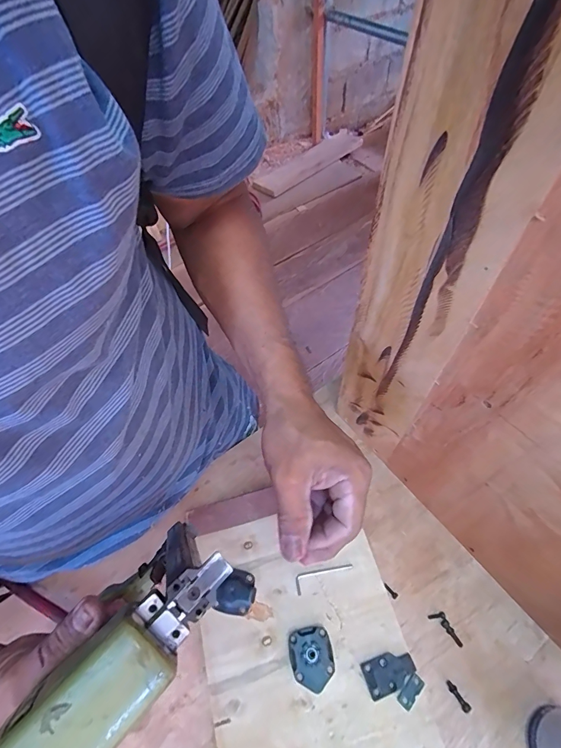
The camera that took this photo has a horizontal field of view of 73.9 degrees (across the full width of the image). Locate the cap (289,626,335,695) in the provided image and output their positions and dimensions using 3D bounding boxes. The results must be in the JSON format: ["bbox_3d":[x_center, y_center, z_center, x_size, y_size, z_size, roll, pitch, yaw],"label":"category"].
[{"bbox_3d":[0.033,0.294,0.385,0.043,0.014,0.052,-14,55,-5],"label":"cap"}]

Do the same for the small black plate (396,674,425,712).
[{"bbox_3d":[0.130,0.318,0.372,0.030,0.004,0.015,-40,62,-21],"label":"small black plate"}]

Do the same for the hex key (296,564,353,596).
[{"bbox_3d":[0.050,0.232,0.429,0.069,0.004,0.019,-16,56,-7],"label":"hex key"}]

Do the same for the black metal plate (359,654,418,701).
[{"bbox_3d":[0.110,0.302,0.378,0.052,0.004,0.031,-20,56,-9],"label":"black metal plate"}]

